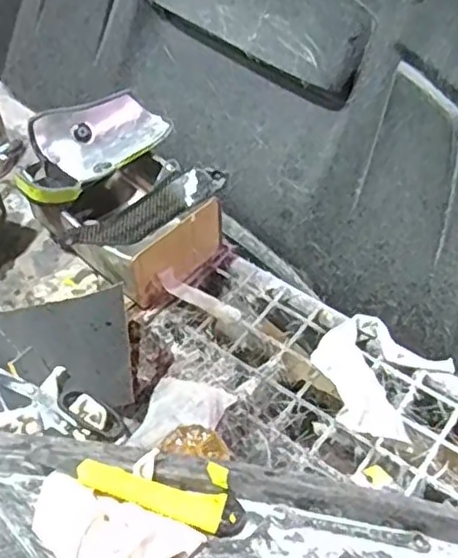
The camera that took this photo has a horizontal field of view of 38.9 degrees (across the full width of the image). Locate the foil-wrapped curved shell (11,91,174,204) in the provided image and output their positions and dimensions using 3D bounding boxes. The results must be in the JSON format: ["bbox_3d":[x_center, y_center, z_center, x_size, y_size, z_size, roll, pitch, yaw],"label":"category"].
[{"bbox_3d":[-0.194,-0.189,0.907,0.111,0.069,0.236,38,56,23],"label":"foil-wrapped curved shell"}]

